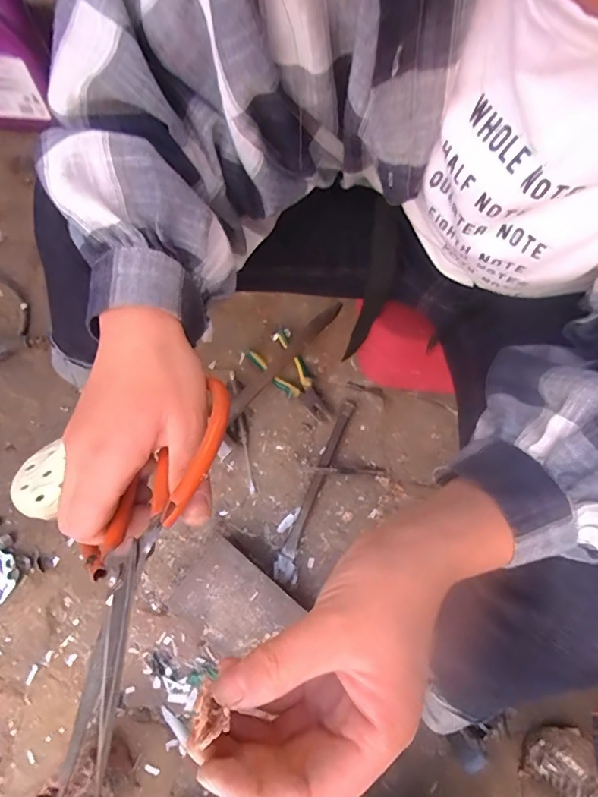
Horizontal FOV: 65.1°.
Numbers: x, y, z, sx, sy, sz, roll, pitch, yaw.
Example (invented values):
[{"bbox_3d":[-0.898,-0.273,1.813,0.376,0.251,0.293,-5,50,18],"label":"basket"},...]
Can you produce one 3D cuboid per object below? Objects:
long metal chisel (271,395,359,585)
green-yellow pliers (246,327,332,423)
[{"bbox_3d":[0.027,0.144,0.778,0.036,0.013,0.311,20,71,6],"label":"long metal chisel"},{"bbox_3d":[-0.003,-0.042,0.834,0.090,0.031,0.189,-38,75,-13],"label":"green-yellow pliers"}]

